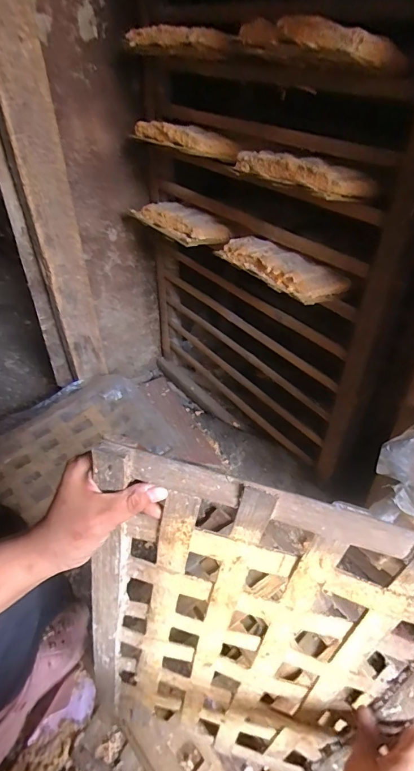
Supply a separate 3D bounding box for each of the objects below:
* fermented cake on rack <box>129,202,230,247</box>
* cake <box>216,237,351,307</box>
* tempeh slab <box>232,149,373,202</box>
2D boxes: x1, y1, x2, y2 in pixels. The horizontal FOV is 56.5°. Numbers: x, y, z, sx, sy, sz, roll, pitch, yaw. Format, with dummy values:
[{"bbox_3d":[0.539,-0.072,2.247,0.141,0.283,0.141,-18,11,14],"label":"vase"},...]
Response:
[{"bbox_3d":[-0.063,-0.356,0.841,0.106,0.035,0.226,-32,50,-31],"label":"fermented cake on rack"},{"bbox_3d":[0.126,-0.211,0.679,0.108,0.039,0.224,-31,50,-31],"label":"cake"},{"bbox_3d":[0.139,-0.323,0.580,0.075,0.037,0.219,-24,47,-25],"label":"tempeh slab"}]

